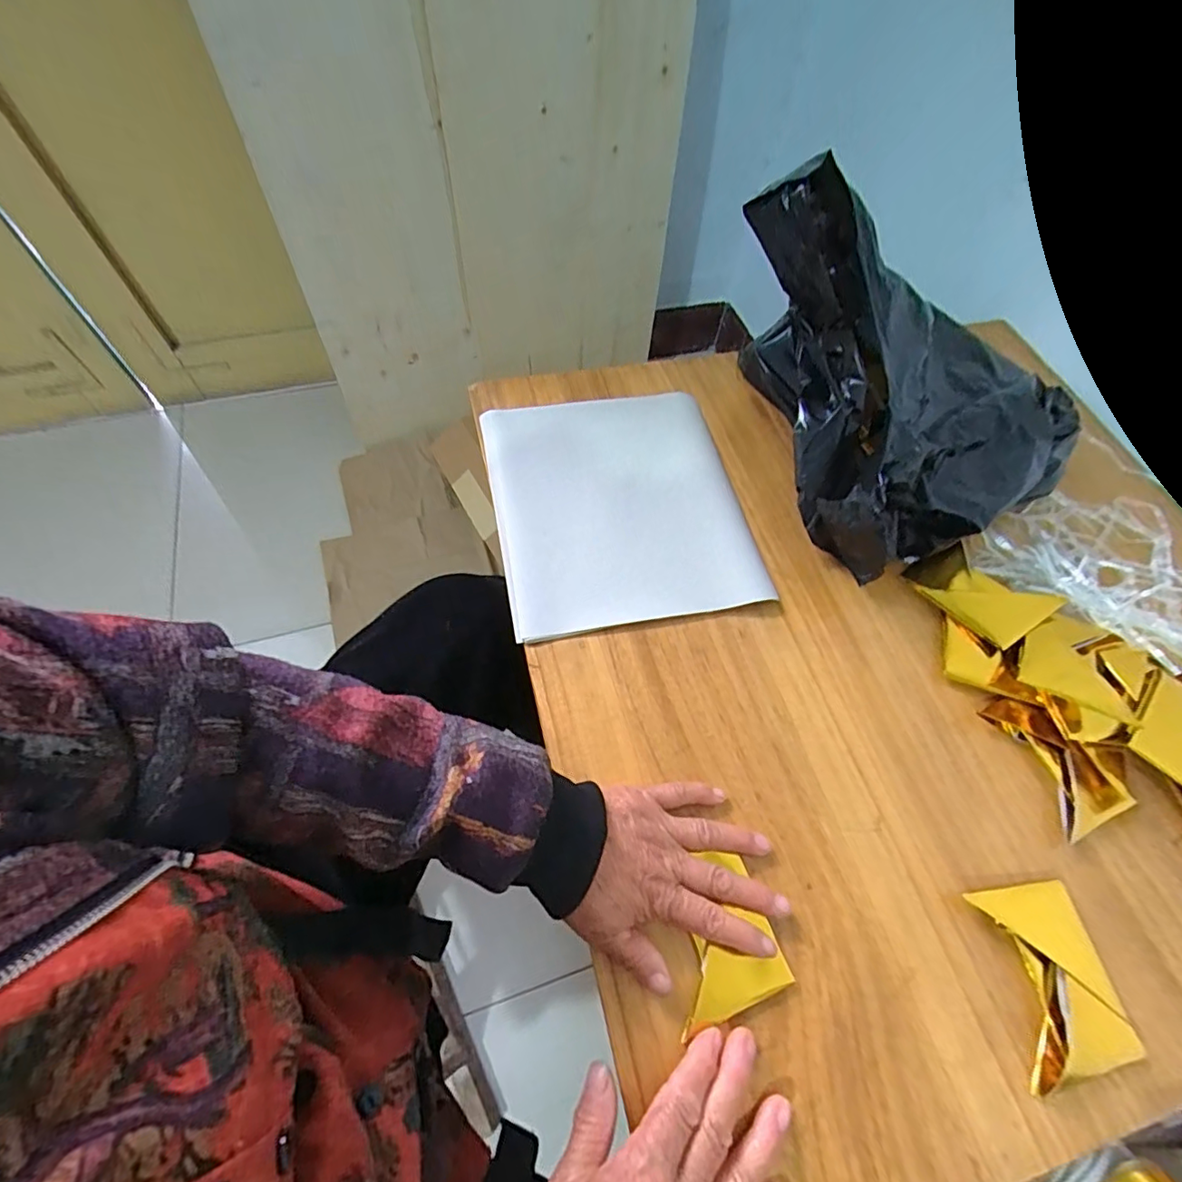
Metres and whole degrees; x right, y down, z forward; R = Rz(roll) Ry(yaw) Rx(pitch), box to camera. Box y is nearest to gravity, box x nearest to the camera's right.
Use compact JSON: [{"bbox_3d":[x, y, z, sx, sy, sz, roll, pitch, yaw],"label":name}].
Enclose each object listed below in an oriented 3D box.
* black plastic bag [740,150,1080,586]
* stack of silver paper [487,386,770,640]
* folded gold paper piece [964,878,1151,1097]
[{"bbox_3d":[0.295,-0.213,0.498,0.290,0.167,0.332,-15,64,-12],"label":"black plastic bag"},{"bbox_3d":[0.026,-0.083,0.503,0.225,0.010,0.249,-9,63,-9],"label":"stack of silver paper"},{"bbox_3d":[0.287,0.241,0.338,0.068,0.012,0.099,-3,62,-6],"label":"folded gold paper piece"}]

